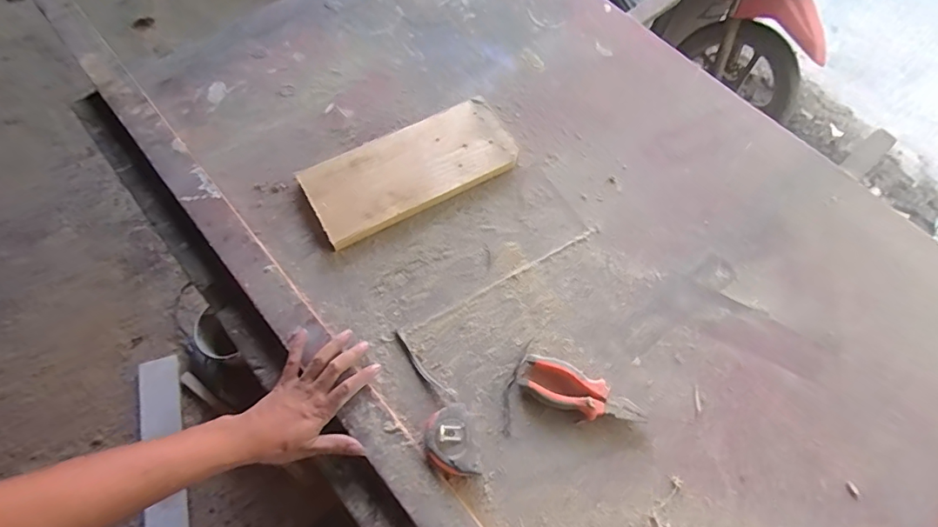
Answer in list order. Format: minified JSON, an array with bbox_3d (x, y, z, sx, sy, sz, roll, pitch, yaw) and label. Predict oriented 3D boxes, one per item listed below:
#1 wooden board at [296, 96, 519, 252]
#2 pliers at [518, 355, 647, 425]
[{"bbox_3d":[-0.085,-0.145,0.736,0.311,0.032,0.134,-27,70,-13],"label":"wooden board"},{"bbox_3d":[0.143,0.166,0.613,0.156,0.020,0.058,26,68,9],"label":"pliers"}]

